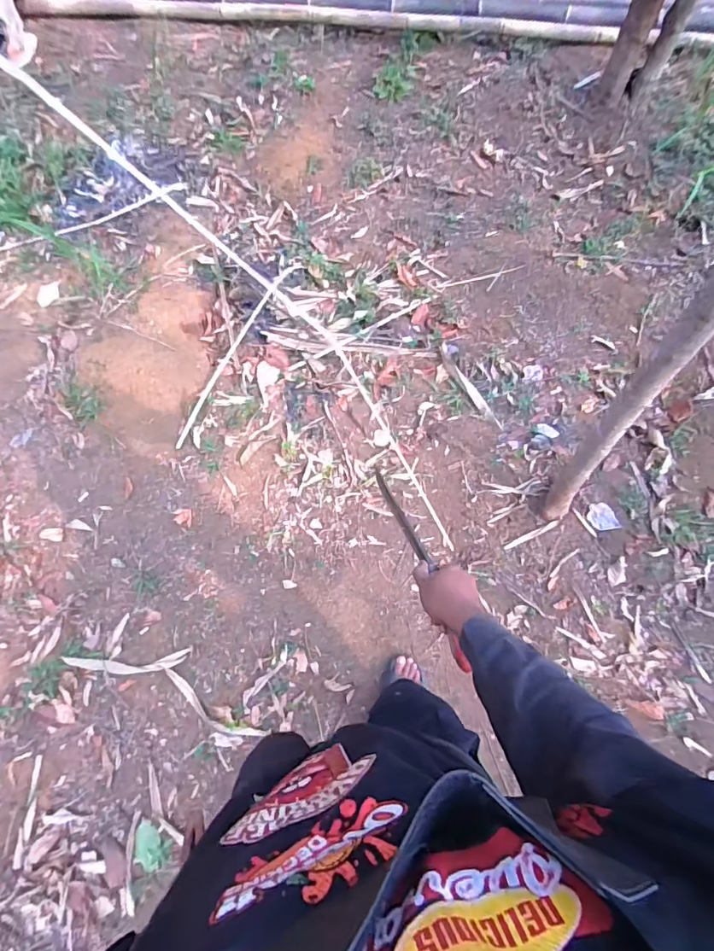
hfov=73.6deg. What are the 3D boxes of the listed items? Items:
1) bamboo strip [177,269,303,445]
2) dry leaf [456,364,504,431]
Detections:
[{"bbox_3d":[-0.429,-0.481,1.734,0.057,0.034,0.866,25,72,9],"label":"bamboo strip"},{"bbox_3d":[0.424,-0.274,1.680,0.037,0.005,0.274,-26,72,-8],"label":"dry leaf"}]

